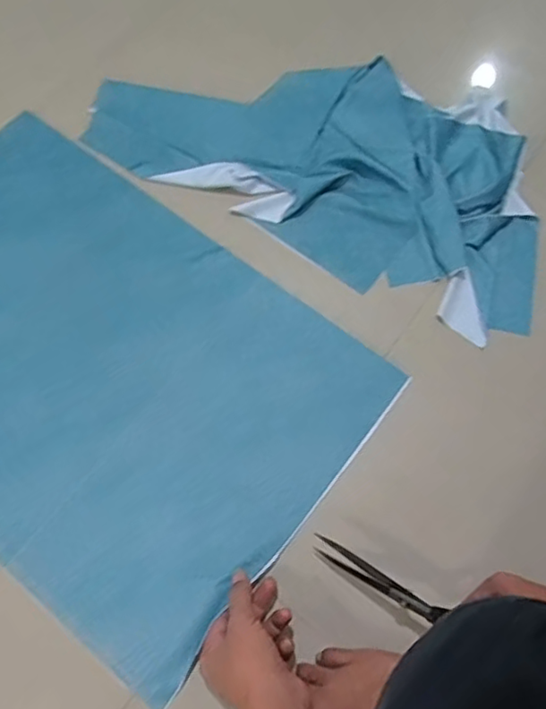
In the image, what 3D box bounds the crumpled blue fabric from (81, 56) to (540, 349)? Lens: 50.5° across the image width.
[{"bbox_3d":[0.080,-0.277,0.770,0.628,0.036,0.317,27,75,10],"label":"crumpled blue fabric"}]

